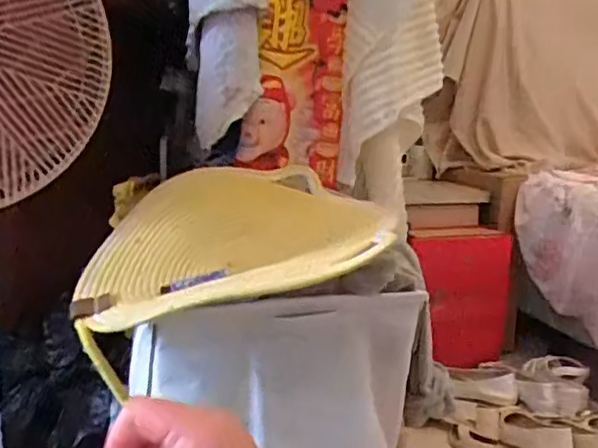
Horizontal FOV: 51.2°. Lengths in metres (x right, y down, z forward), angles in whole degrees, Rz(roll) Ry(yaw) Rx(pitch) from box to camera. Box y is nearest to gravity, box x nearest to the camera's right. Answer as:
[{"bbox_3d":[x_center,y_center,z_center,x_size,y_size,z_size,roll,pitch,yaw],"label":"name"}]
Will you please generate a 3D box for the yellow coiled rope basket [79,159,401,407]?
[{"bbox_3d":[-0.080,0.033,0.754,0.351,0.164,0.319,3,11,7],"label":"yellow coiled rope basket"}]

